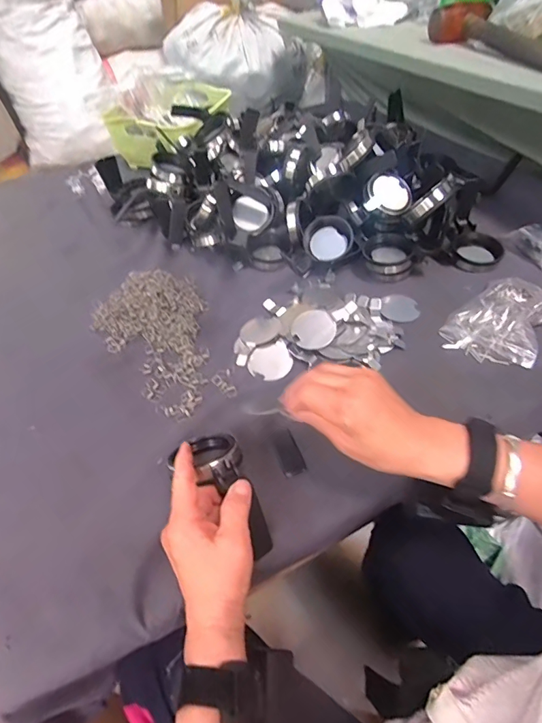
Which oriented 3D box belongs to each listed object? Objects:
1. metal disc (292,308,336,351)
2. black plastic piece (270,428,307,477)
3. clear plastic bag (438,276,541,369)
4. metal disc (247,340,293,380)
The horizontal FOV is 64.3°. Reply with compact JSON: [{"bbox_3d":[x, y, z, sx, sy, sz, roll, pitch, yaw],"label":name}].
[{"bbox_3d":[0.054,-0.040,0.538,0.053,0.004,0.050,-1,75,4],"label":"metal disc"},{"bbox_3d":[0.018,0.095,0.450,0.023,0.004,0.051,-18,48,-11],"label":"black plastic piece"},{"bbox_3d":[0.290,-0.055,0.537,0.107,0.034,0.134,30,56,29],"label":"clear plastic bag"},{"bbox_3d":[-0.002,0.000,0.542,0.054,0.004,0.052,-2,60,4],"label":"metal disc"}]

